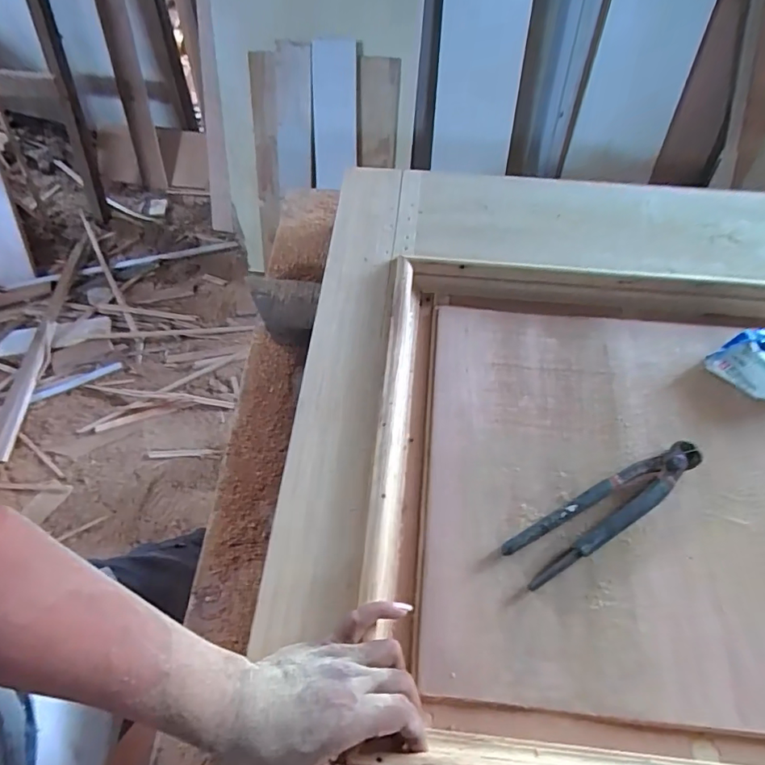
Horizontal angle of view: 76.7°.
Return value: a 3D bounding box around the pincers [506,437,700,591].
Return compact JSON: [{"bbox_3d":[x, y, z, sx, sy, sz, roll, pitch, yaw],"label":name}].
[{"bbox_3d":[0.217,0.120,0.464,0.214,0.018,0.046,-26,65,-15],"label":"pincers"}]

